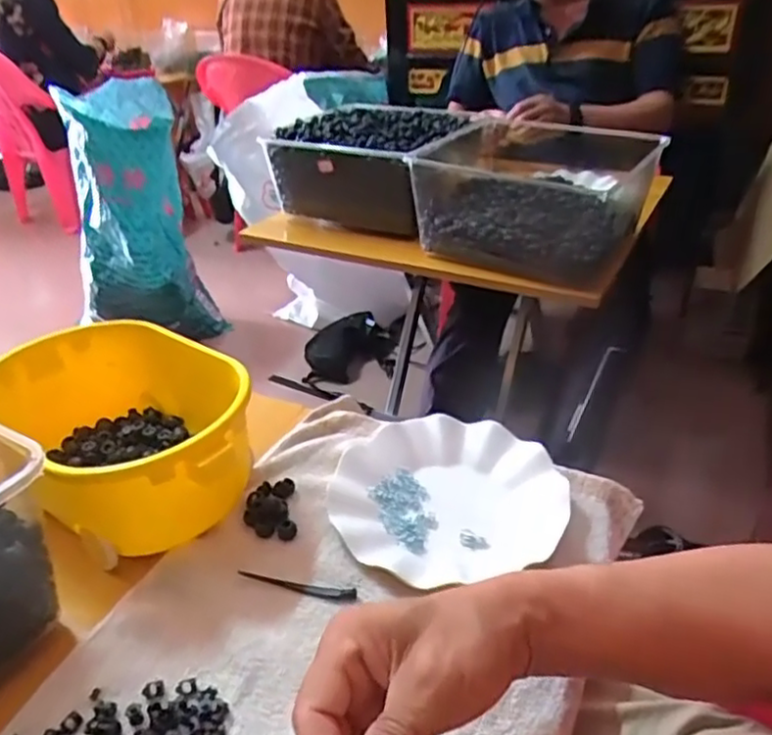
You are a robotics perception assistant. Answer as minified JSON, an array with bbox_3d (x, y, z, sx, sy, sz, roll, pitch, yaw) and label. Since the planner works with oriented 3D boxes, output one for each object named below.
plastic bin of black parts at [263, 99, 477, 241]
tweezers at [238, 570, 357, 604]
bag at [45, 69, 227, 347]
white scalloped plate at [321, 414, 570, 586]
[{"bbox_3d":[-0.020,-0.348,1.143,0.272,0.155,0.295,11,34,22],"label":"plastic bin of black parts"},{"bbox_3d":[-0.063,0.155,0.469,0.087,0.006,0.011,5,32,13],"label":"tweezers"},{"bbox_3d":[-0.643,-0.352,1.682,0.335,0.615,0.292,-16,34,-21],"label":"bag"},{"bbox_3d":[0.048,0.097,0.547,0.184,0.036,0.159,-8,32,-9],"label":"white scalloped plate"}]

